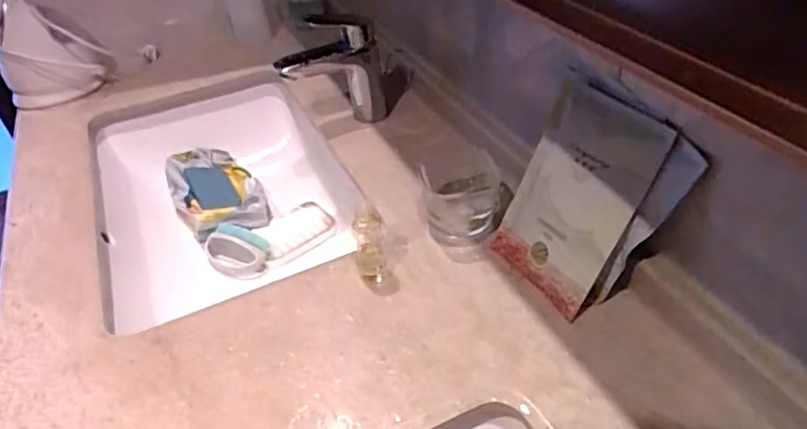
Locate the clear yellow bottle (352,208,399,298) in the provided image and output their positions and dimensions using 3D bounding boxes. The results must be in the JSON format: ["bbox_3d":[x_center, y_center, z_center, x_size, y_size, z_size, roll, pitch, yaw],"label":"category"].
[{"bbox_3d":[-0.029,0.036,0.579,0.036,0.082,0.046,-11,39,-4],"label":"clear yellow bottle"}]

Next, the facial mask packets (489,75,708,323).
[{"bbox_3d":[0.165,-0.011,0.541,0.040,0.194,0.147,0,33,-35],"label":"facial mask packets"}]

